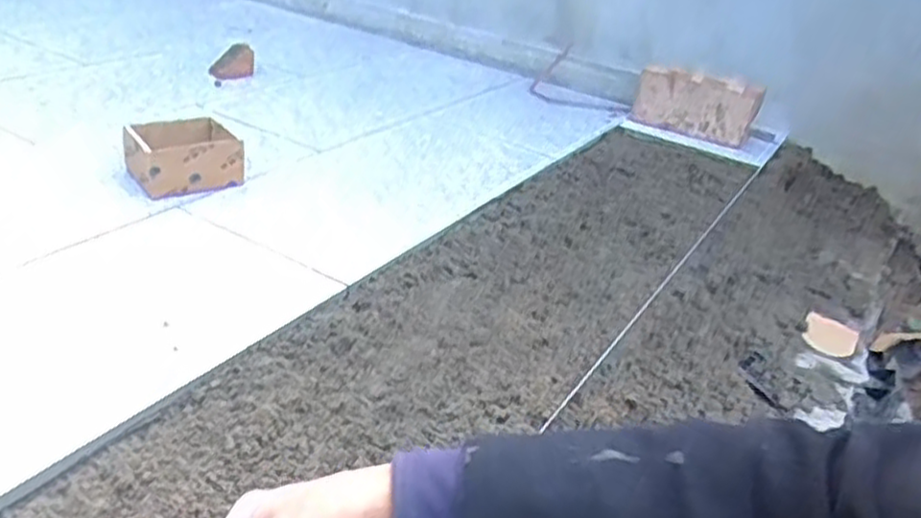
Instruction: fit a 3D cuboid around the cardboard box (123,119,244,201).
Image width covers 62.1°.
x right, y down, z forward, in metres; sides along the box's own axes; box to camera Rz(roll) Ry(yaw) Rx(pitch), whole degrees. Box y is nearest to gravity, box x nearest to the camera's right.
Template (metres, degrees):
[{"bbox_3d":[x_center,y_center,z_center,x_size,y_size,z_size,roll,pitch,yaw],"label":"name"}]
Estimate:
[{"bbox_3d":[-0.400,-0.149,1.106,0.144,0.070,0.114,-12,36,-31],"label":"cardboard box"}]

